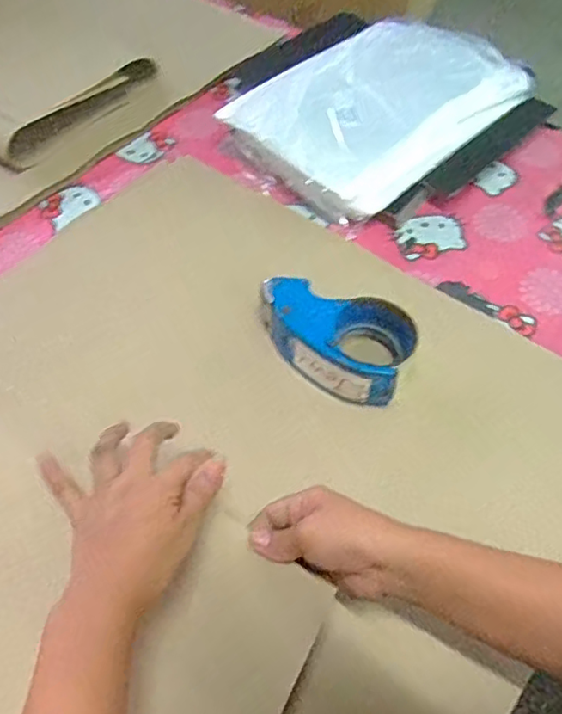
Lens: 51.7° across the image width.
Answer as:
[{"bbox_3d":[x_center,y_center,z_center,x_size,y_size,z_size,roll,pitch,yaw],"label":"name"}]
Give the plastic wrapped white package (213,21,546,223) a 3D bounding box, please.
[{"bbox_3d":[0.137,-0.323,0.760,0.383,0.065,0.238,-35,62,-22],"label":"plastic wrapped white package"}]

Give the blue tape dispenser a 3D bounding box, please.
[{"bbox_3d":[0.046,-0.017,0.552,0.152,0.060,0.085,22,58,14],"label":"blue tape dispenser"}]

